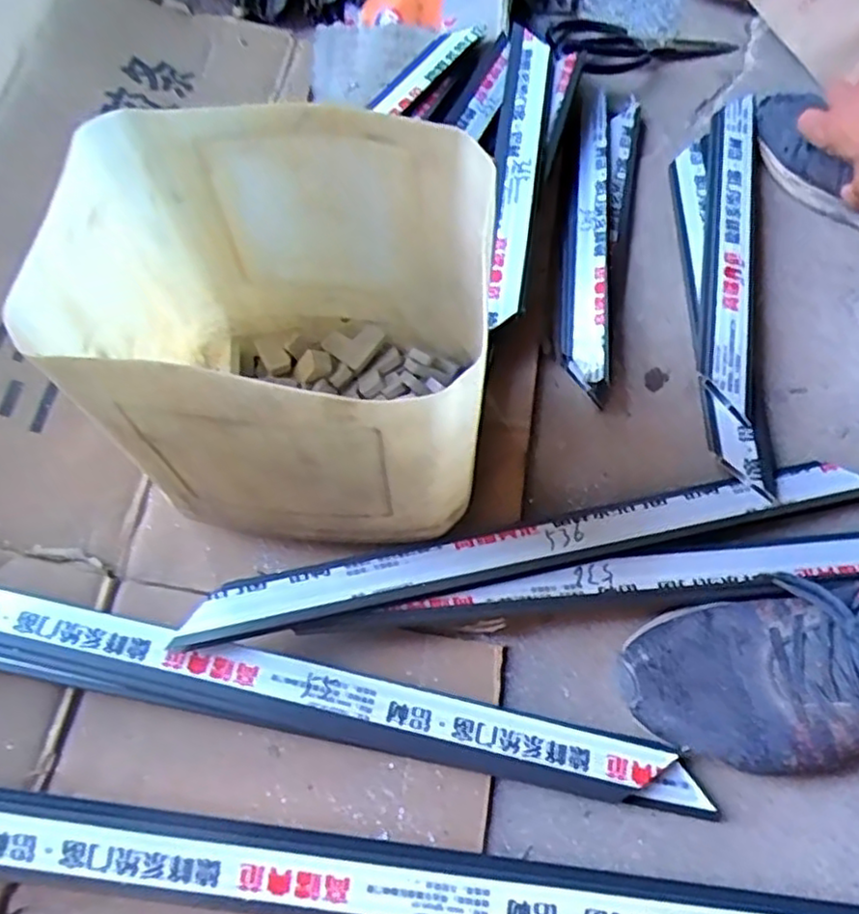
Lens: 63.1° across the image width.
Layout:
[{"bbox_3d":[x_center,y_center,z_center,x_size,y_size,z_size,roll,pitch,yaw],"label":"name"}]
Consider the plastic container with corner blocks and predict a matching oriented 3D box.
[{"bbox_3d":[-0.083,-0.068,0.438,0.230,0.213,0.191,8,66,6],"label":"plastic container with corner blocks"}]

